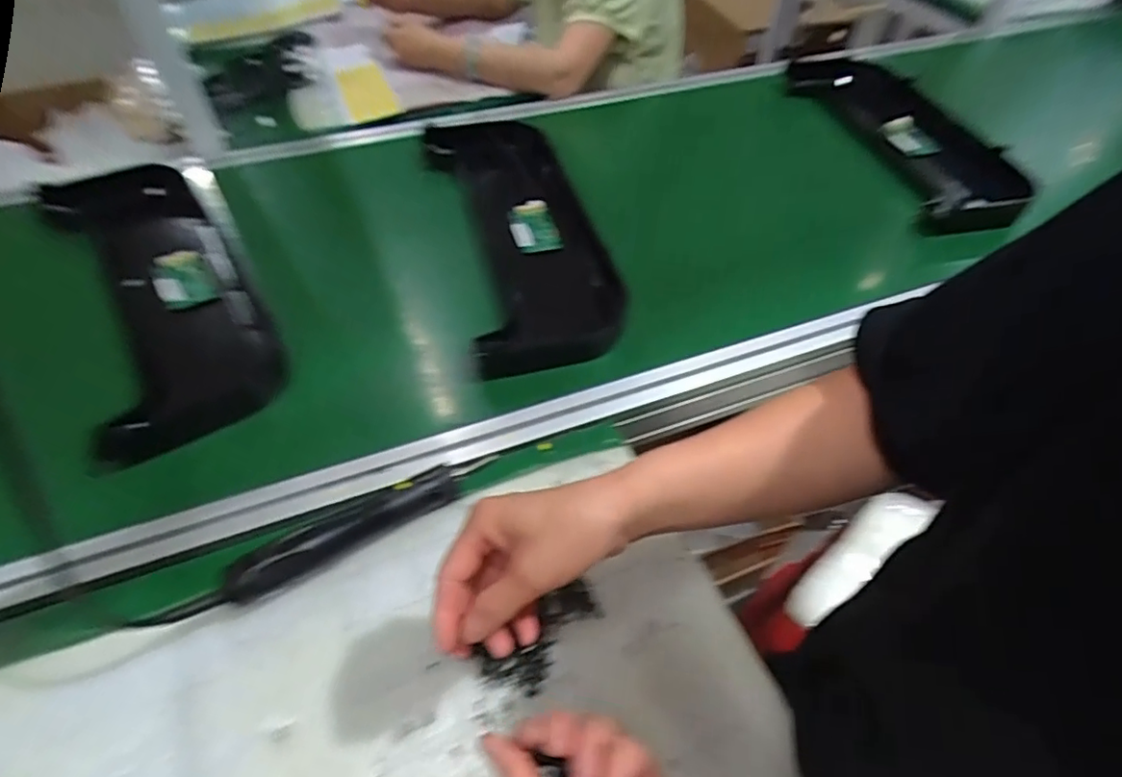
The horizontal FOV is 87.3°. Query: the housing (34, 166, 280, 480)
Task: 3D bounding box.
[{"bbox_3d":[-0.478,-0.116,0.698,0.176,0.075,0.471,-27,56,-20],"label":"housing"}]

